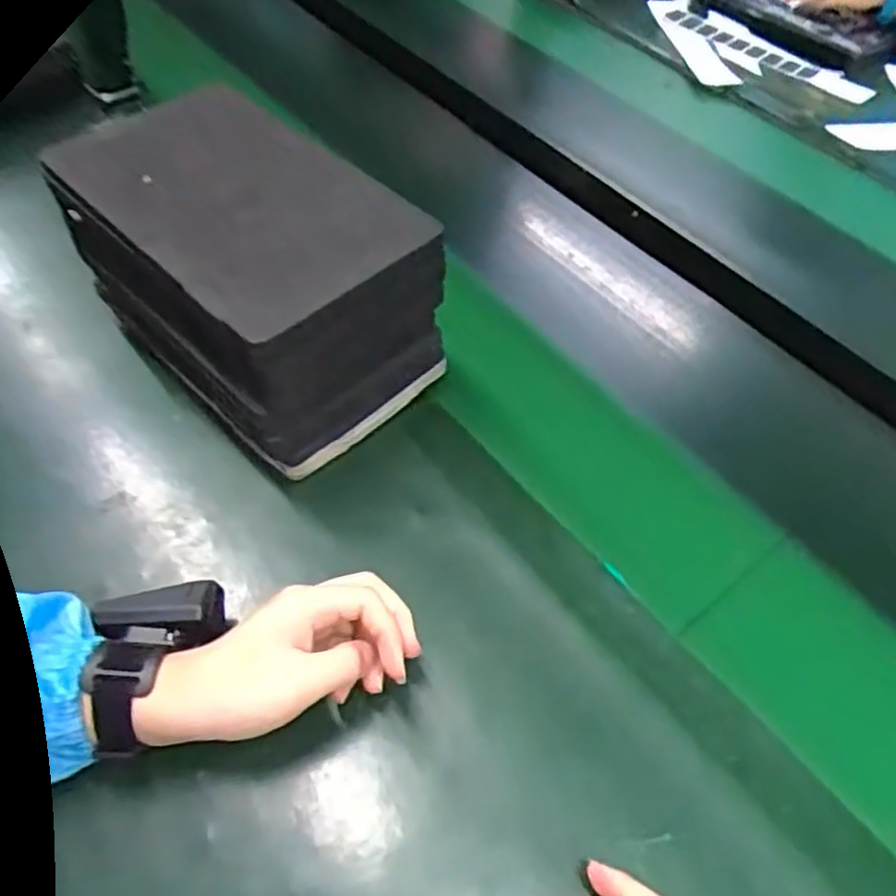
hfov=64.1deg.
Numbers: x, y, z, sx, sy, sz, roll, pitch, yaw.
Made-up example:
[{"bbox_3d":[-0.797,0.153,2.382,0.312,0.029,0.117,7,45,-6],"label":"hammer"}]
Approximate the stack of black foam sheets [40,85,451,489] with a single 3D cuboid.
[{"bbox_3d":[-0.151,-0.133,0.543,0.270,0.149,0.159,40,59,22],"label":"stack of black foam sheets"}]

